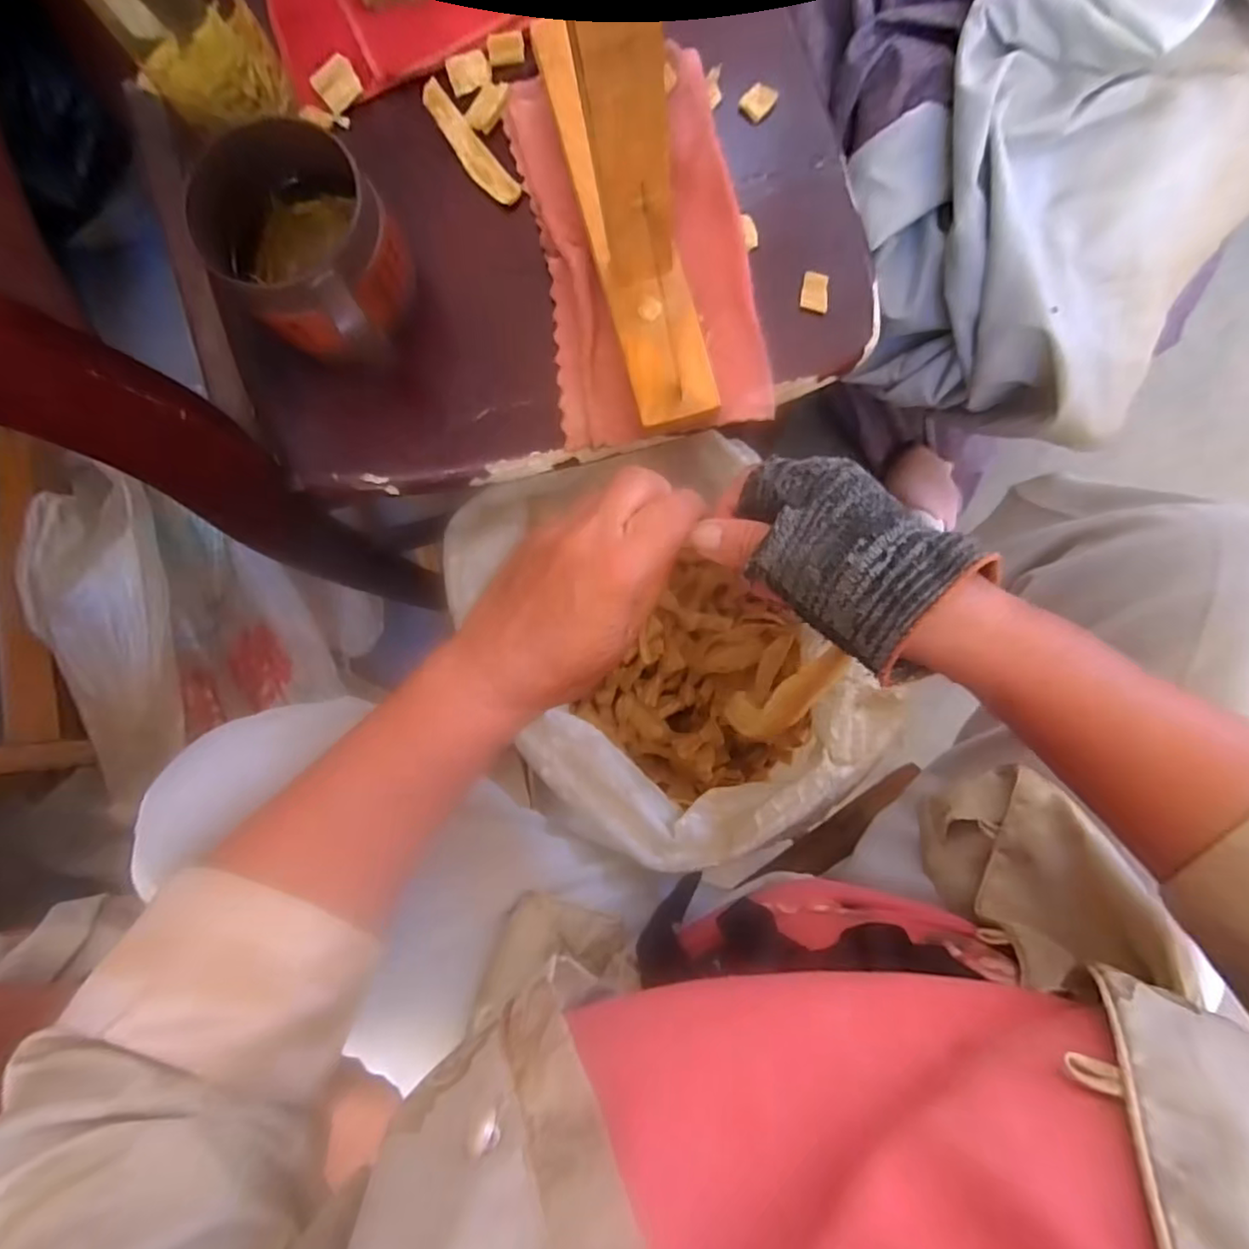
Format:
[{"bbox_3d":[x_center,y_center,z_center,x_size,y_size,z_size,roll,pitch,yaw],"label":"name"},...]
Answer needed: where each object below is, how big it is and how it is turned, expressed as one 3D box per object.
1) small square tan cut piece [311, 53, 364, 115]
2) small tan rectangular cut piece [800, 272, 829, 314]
[{"bbox_3d":[-0.180,-0.339,0.402,0.026,0.011,0.022,-39,83,-3],"label":"small square tan cut piece"},{"bbox_3d":[0.113,-0.197,0.378,0.016,0.005,0.021,9,83,3],"label":"small tan rectangular cut piece"}]

